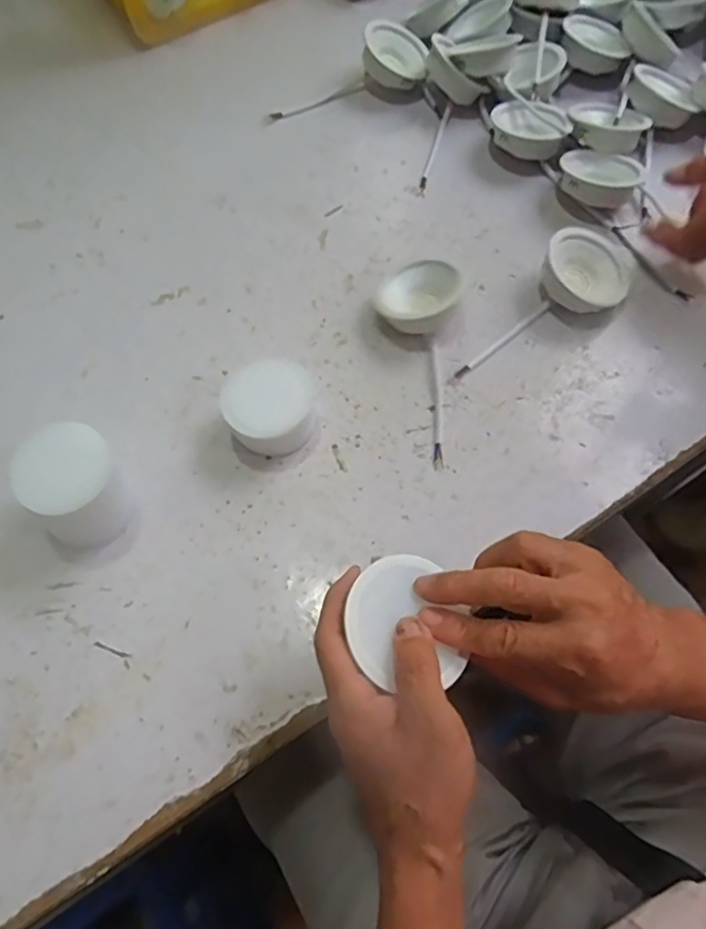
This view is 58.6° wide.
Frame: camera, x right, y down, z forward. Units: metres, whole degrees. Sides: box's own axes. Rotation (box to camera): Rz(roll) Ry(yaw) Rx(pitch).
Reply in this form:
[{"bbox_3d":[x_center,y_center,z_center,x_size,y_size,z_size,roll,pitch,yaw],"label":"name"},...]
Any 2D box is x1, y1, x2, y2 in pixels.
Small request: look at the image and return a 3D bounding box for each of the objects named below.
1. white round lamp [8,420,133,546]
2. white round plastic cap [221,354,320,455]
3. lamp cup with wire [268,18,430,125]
[{"bbox_3d":[-0.177,0.016,0.408,0.050,0.076,0.061,27,70,12],"label":"white round lamp"},{"bbox_3d":[-0.058,-0.039,0.446,0.062,0.053,0.048,-34,71,-13],"label":"white round plastic cap"},{"bbox_3d":[-0.007,-0.385,0.607,0.162,0.038,0.068,-14,68,-5],"label":"lamp cup with wire"}]

